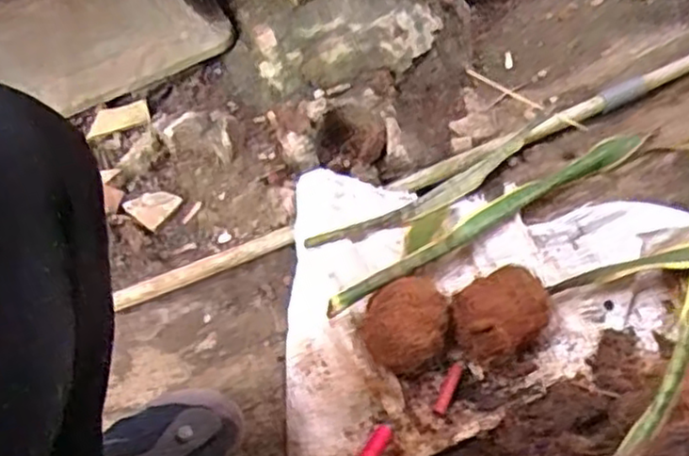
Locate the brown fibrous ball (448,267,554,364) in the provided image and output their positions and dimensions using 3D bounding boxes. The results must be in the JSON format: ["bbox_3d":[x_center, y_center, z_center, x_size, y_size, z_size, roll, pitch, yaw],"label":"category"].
[{"bbox_3d":[0.162,0.090,0.743,0.107,0.068,0.078,-22,59,-13],"label":"brown fibrous ball"}]

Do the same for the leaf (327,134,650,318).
[{"bbox_3d":[0.180,-0.020,0.815,0.475,0.064,0.034,-30,61,-17],"label":"leaf"}]

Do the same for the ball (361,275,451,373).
[{"bbox_3d":[0.066,0.104,0.738,0.090,0.073,0.079,-31,63,-16],"label":"ball"}]

